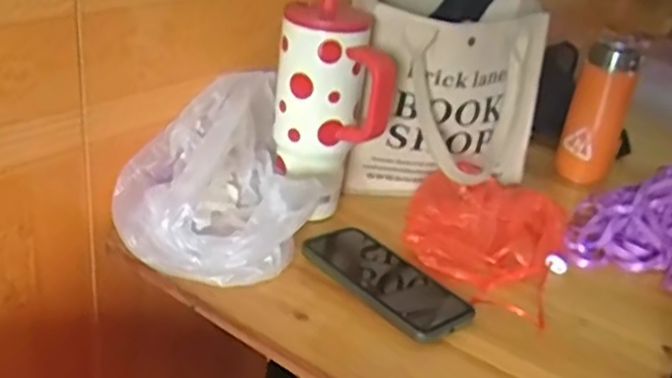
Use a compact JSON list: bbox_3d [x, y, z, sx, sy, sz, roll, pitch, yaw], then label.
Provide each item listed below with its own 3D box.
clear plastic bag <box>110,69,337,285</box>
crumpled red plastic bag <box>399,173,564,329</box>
[{"bbox_3d":[-0.113,-0.010,0.661,0.185,0.117,0.253,-1,29,-17],"label":"clear plastic bag"},{"bbox_3d":[0.151,0.037,0.714,0.157,0.049,0.166,17,29,16],"label":"crumpled red plastic bag"}]

